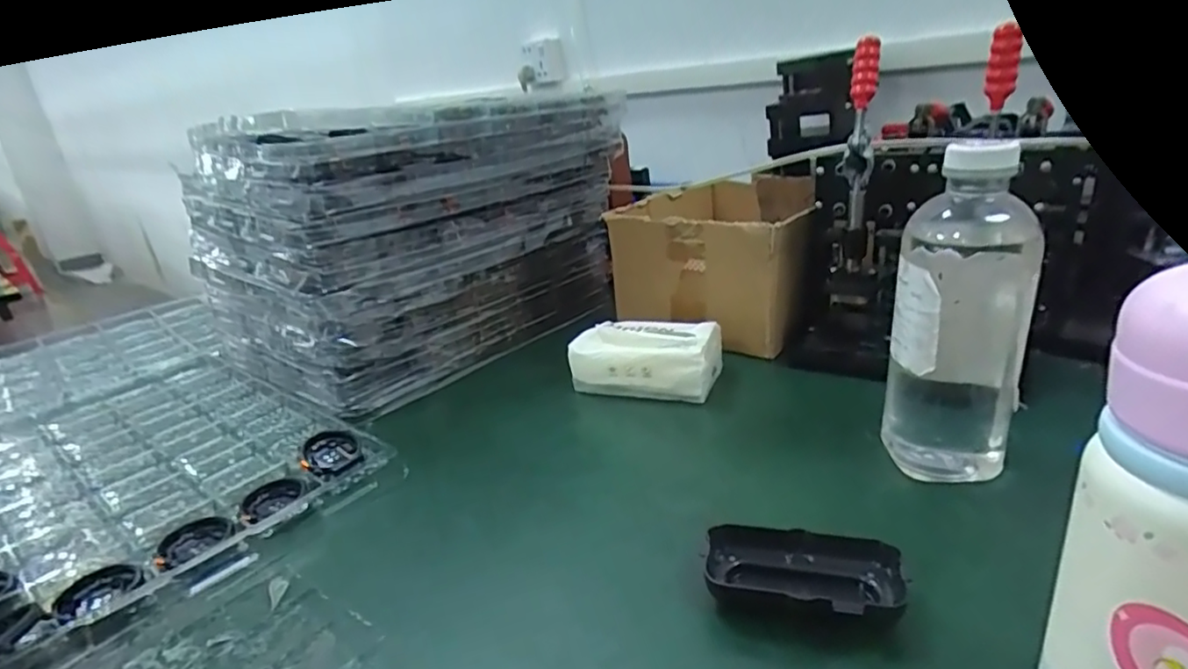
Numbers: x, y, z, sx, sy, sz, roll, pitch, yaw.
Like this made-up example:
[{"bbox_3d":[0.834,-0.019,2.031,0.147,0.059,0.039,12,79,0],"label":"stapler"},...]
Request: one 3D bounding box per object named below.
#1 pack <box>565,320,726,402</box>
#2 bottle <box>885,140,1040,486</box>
[{"bbox_3d":[0.054,0.025,0.625,0.146,0.058,0.087,4,24,22],"label":"pack"},{"bbox_3d":[0.253,-0.007,0.420,0.078,0.231,0.069,9,26,32],"label":"bottle"}]

